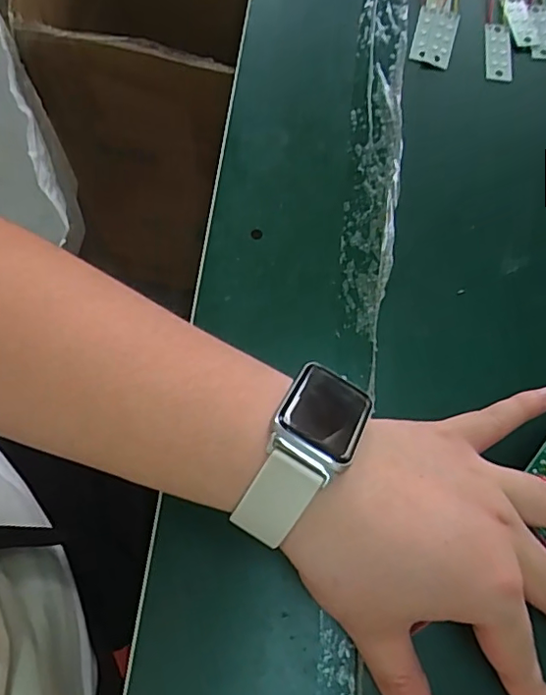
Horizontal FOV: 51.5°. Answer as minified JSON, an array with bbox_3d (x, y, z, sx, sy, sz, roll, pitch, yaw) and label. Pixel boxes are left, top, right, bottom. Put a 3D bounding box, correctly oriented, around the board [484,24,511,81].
[{"bbox_3d":[0.145,-0.191,0.365,0.017,0.004,0.044,5,71,-1],"label":"board"}]

